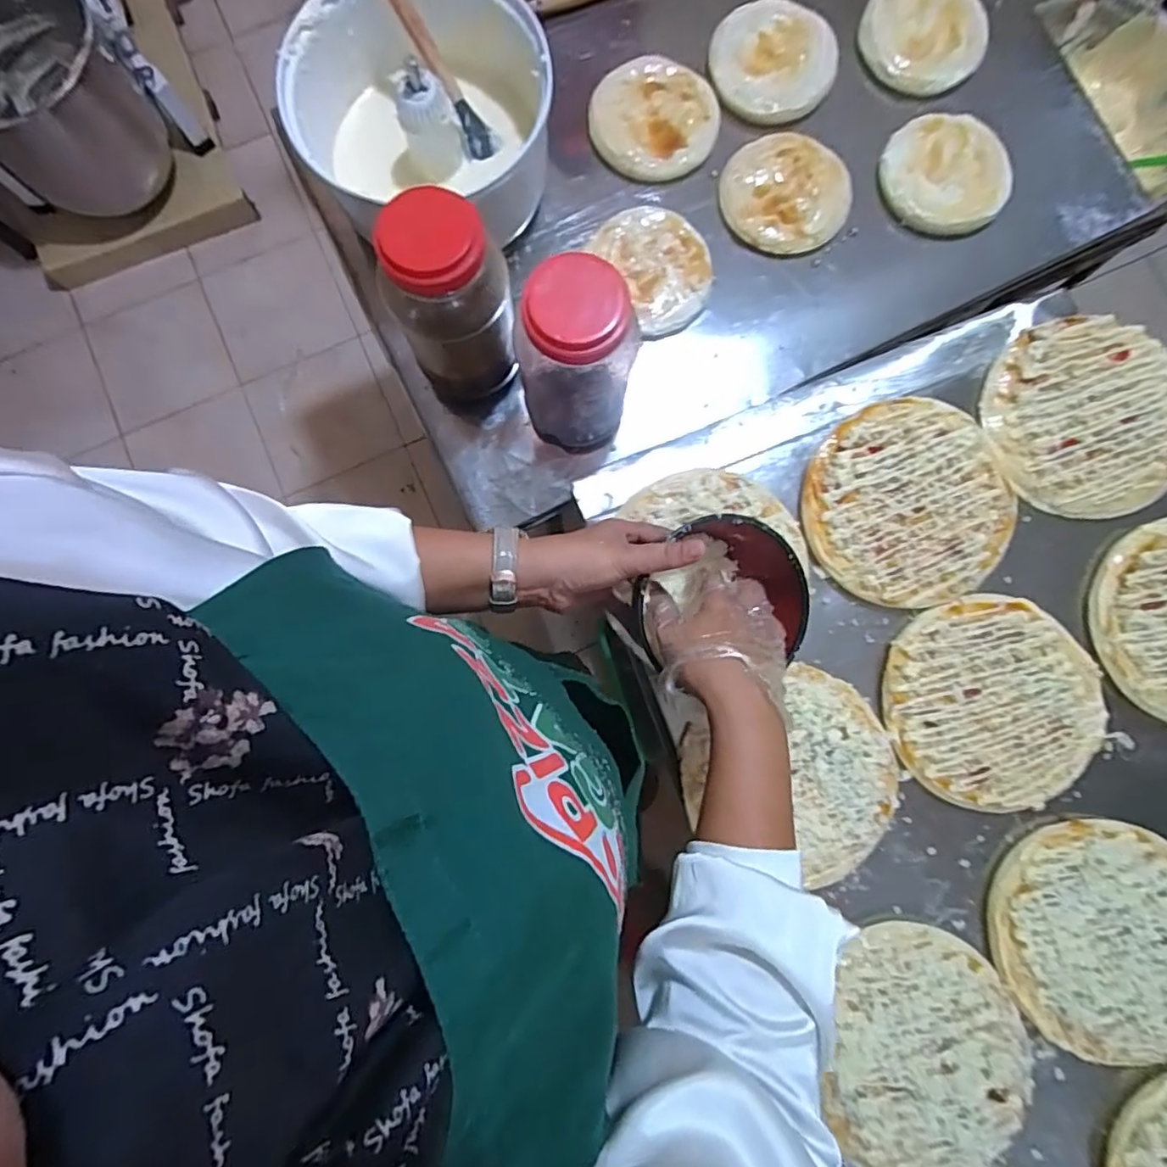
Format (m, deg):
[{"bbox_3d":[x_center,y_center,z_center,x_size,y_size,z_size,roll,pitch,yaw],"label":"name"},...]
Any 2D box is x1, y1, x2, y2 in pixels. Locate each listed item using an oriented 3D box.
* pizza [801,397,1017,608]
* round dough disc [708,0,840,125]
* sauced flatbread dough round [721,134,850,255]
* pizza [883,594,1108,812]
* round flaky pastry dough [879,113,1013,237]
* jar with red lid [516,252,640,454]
[{"bbox_3d":[0.320,-0.080,0.604,0.194,0.028,0.196,-1,84,6],"label":"pizza"},{"bbox_3d":[0.228,-0.635,0.738,0.146,0.016,0.160,17,86,7],"label":"round dough disc"},{"bbox_3d":[0.240,-0.462,0.728,0.144,0.016,0.153,-1,84,6],"label":"sauced flatbread dough round"},{"bbox_3d":[0.392,0.112,0.590,0.196,0.018,0.193,-3,84,5],"label":"pizza"},{"bbox_3d":[0.431,-0.491,0.739,0.143,0.026,0.144,-1,84,6],"label":"round flaky pastry dough"},{"bbox_3d":[-0.016,-0.209,0.603,0.102,0.232,0.093,-13,83,4],"label":"jar with red lid"}]

